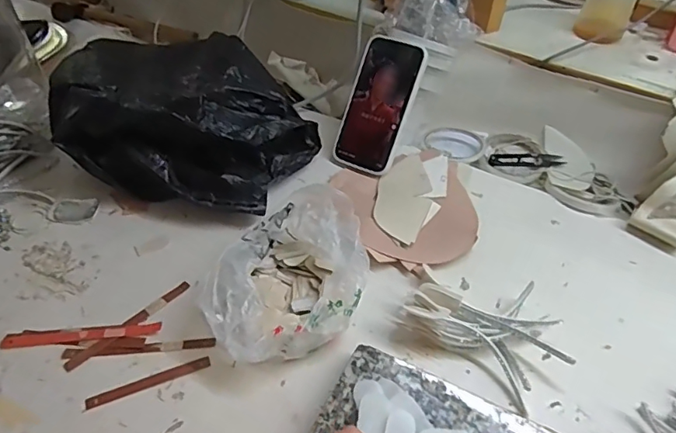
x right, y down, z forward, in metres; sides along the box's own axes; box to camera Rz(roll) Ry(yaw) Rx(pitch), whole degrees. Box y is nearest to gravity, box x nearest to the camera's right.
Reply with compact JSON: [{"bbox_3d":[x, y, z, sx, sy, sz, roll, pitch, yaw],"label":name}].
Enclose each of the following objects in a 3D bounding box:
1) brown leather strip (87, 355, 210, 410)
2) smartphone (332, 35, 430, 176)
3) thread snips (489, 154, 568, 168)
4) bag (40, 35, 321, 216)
[{"bbox_3d":[-0.171,0.150,0.468,0.109,0.004,0.012,-16,48,-17],"label":"brown leather strip"},{"bbox_3d":[0.051,-0.139,0.652,0.085,0.164,0.011,26,14,22],"label":"smartphone"},{"bbox_3d":[0.255,-0.078,0.701,0.101,0.009,0.026,3,46,1],"label":"thread snips"},{"bbox_3d":[-0.182,-0.134,0.656,0.296,0.118,0.244,12,46,9],"label":"bag"}]

